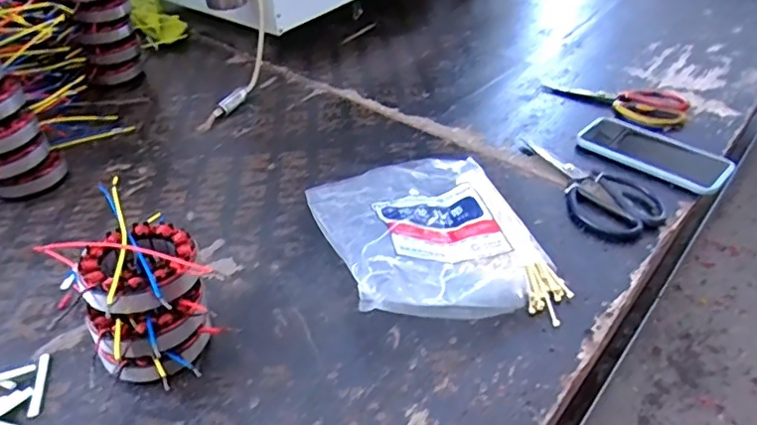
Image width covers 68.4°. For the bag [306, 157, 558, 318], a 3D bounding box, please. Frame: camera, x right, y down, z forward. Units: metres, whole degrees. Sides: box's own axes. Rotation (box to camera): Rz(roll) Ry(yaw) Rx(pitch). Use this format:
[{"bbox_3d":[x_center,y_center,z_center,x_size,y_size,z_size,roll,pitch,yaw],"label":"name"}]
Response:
[{"bbox_3d":[0.049,0.009,0.555,0.197,0.060,0.243,-10,40,-11],"label":"bag"}]

